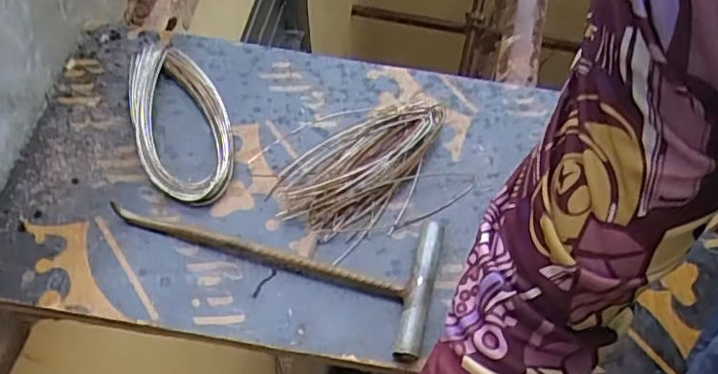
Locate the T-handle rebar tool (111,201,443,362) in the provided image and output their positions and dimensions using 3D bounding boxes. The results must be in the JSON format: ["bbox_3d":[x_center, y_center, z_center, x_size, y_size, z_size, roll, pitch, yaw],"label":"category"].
[{"bbox_3d":[-0.066,0.042,0.505,0.281,0.024,0.112,21,64,9],"label":"T-handle rebar tool"}]

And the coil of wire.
[{"bbox_3d":[-0.173,-0.069,0.560,0.085,0.026,0.188,-20,65,-11],"label":"coil of wire"}]

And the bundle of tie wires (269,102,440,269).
[{"bbox_3d":[0.010,-0.022,0.536,0.097,0.029,0.165,38,68,17],"label":"bundle of tie wires"}]

